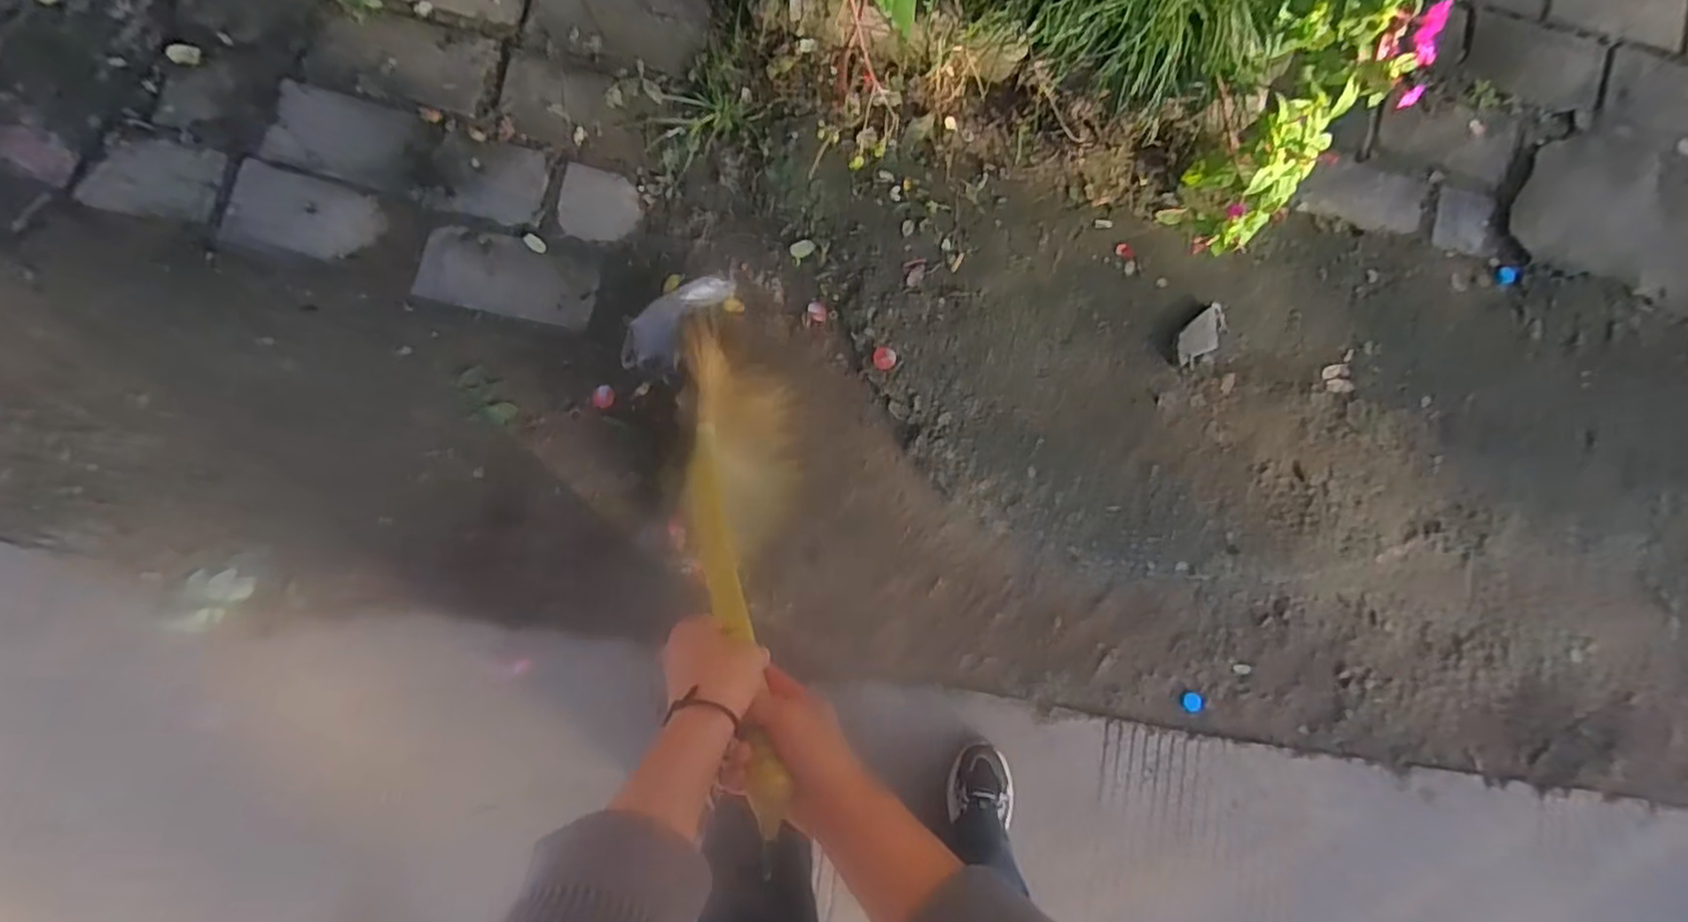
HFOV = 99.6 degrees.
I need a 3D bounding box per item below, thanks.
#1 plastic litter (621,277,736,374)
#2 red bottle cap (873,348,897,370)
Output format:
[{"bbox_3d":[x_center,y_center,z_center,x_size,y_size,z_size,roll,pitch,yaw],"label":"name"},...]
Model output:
[{"bbox_3d":[-0.277,-0.229,1.173,0.089,0.071,0.203,35,83,-3],"label":"plastic litter"},{"bbox_3d":[0.071,-0.178,1.241,0.038,0.004,0.040,0,85,-5],"label":"red bottle cap"}]

